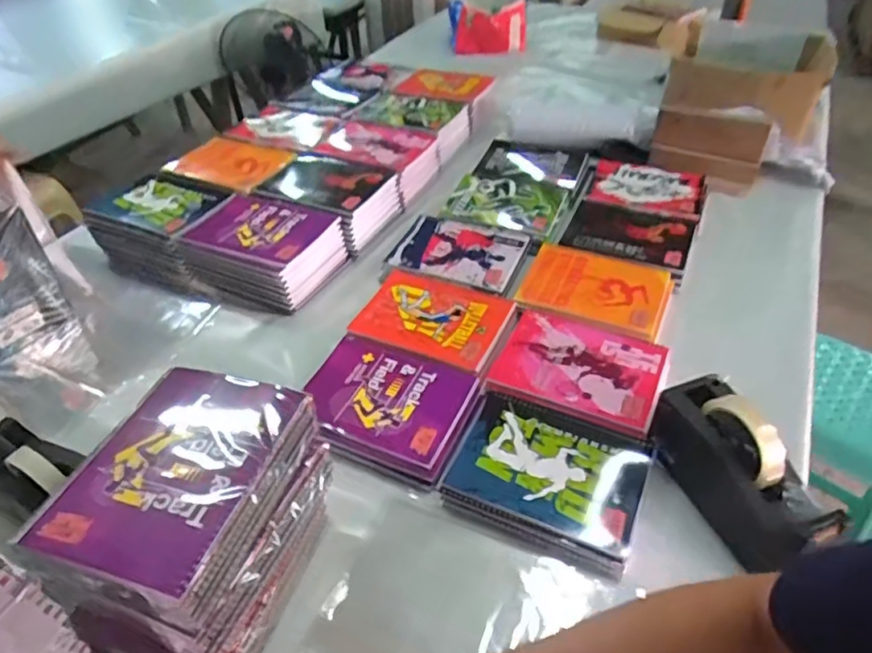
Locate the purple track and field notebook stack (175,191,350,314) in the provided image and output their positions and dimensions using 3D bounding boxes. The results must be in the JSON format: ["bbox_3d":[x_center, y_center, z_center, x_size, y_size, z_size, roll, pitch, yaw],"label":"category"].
[{"bbox_3d":[-0.265,-0.123,0.927,0.202,0.078,0.157,14,44,17],"label":"purple track and field notebook stack"}]

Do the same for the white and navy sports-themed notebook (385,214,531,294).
[{"bbox_3d":[0.035,-0.117,0.950,0.194,0.020,0.145,16,44,17],"label":"white and navy sports-themed notebook"}]

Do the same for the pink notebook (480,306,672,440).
[{"bbox_3d":[0.179,0.049,0.756,0.194,0.014,0.153,16,45,20],"label":"pink notebook"}]

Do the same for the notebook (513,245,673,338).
[{"bbox_3d":[0.229,-0.055,0.867,0.195,0.017,0.144,16,47,16],"label":"notebook"}]

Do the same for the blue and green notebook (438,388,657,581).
[{"bbox_3d":[0.120,0.153,0.647,0.196,0.013,0.166,17,46,20],"label":"blue and green notebook"}]

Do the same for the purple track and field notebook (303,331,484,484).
[{"bbox_3d":[-0.060,0.087,0.728,0.199,0.013,0.164,14,45,18],"label":"purple track and field notebook"}]

